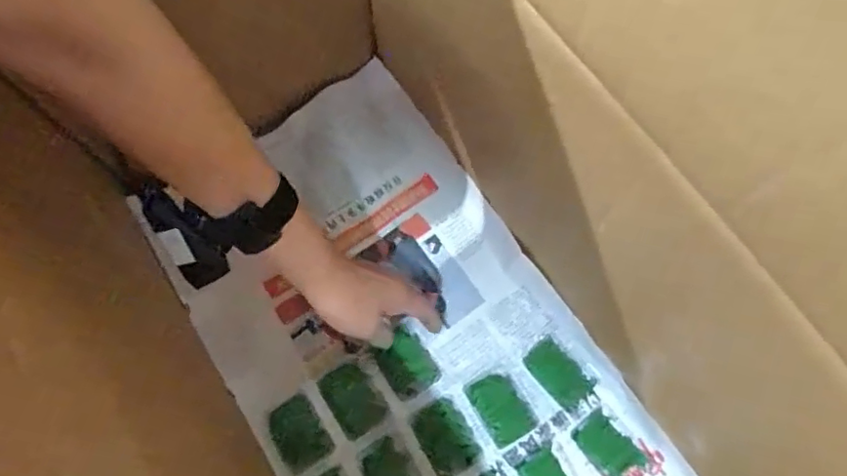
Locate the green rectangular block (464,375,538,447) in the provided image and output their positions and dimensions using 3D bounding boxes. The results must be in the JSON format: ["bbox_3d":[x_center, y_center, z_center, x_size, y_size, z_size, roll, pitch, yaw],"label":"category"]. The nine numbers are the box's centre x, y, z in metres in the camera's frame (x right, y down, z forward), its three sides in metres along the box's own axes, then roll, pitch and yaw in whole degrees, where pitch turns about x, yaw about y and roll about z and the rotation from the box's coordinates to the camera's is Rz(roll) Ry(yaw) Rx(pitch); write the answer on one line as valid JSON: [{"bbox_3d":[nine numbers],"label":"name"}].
[{"bbox_3d":[0.070,0.156,0.539,0.042,0.004,0.063,-29,75,-10],"label":"green rectangular block"}]

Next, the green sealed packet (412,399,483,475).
[{"bbox_3d":[0.022,0.183,0.532,0.046,0.005,0.064,-28,75,-9],"label":"green sealed packet"}]

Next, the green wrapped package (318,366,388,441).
[{"bbox_3d":[-0.066,0.150,0.546,0.044,0.007,0.062,-33,75,-11],"label":"green wrapped package"}]

